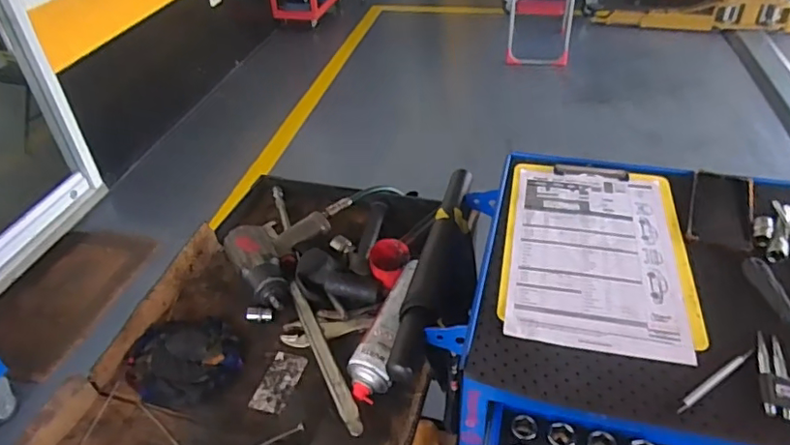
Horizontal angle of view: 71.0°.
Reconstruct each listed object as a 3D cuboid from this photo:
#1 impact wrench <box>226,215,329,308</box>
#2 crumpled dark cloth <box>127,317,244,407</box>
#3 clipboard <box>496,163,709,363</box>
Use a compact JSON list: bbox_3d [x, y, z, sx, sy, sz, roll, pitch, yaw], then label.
[{"bbox_3d":[-0.181,0.054,0.940,0.181,0.080,0.163,-18,40,-18],"label":"impact wrench"},{"bbox_3d":[-0.315,0.200,0.825,0.160,0.030,0.146,17,42,24],"label":"crumpled dark cloth"},{"bbox_3d":[0.276,0.031,0.768,0.234,0.021,0.359,6,39,12],"label":"clipboard"}]

